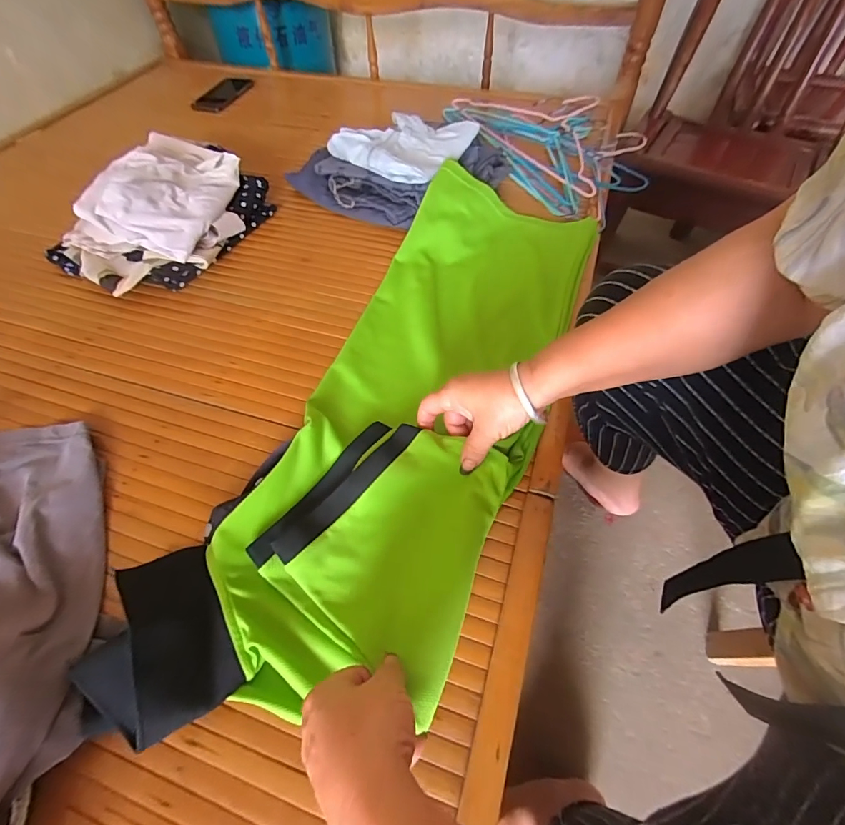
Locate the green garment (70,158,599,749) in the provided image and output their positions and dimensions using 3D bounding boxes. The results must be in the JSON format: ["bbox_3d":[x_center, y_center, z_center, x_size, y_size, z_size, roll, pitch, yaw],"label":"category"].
[{"bbox_3d":[0.002,-0.038,0.447,0.238,0.070,0.695,19,57,14],"label":"green garment"}]

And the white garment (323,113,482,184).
[{"bbox_3d":[-0.033,-0.421,0.662,0.183,0.029,0.156,28,61,19],"label":"white garment"}]

